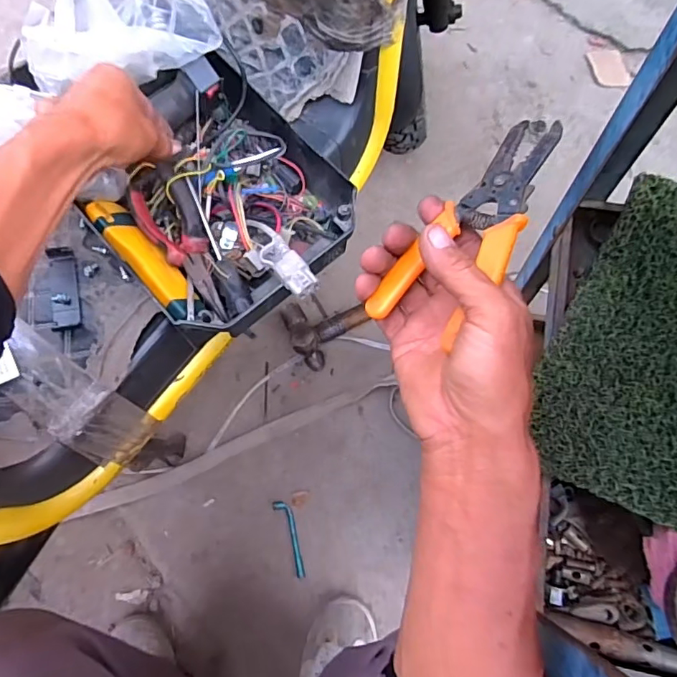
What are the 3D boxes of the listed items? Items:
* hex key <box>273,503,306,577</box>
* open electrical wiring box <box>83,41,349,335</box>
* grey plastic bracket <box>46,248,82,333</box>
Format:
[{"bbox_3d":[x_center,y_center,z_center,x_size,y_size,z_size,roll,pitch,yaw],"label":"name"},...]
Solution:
[{"bbox_3d":[-0.072,0.311,0.792,0.024,0.006,0.118,-20,73,-7],"label":"hex key"},{"bbox_3d":[-0.114,-0.127,0.497,0.237,0.091,0.207,43,77,12],"label":"open electrical wiring box"},{"bbox_3d":[-0.277,-0.052,0.513,0.027,0.009,0.090,-12,73,-4],"label":"grey plastic bracket"}]

